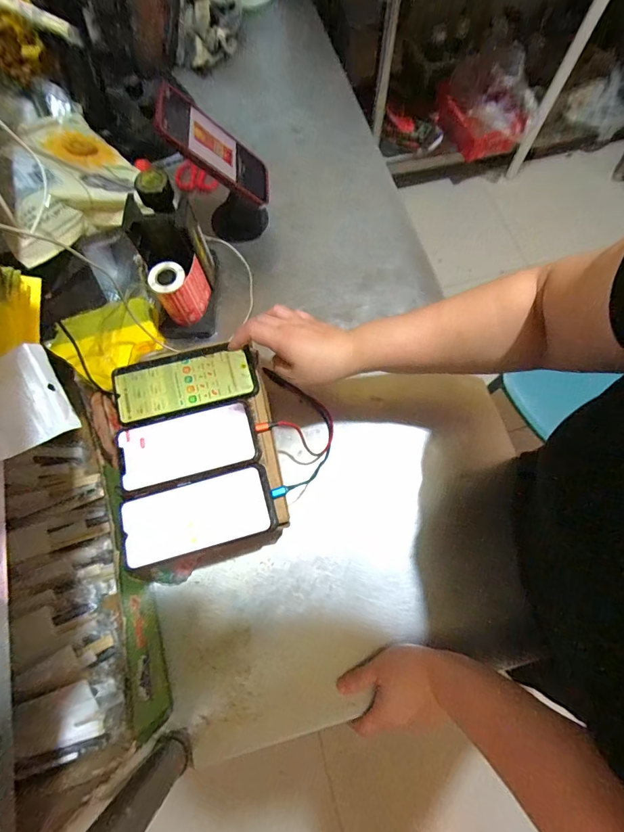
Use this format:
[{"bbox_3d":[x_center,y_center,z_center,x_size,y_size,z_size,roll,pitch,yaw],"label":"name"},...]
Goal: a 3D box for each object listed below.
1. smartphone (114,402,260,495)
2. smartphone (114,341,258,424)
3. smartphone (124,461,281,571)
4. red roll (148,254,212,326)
[{"bbox_3d":[-0.142,0.034,0.464,0.153,0.006,0.077,-14,73,-5],"label":"smartphone"},{"bbox_3d":[-0.151,-0.041,0.487,0.163,0.011,0.077,-12,73,-7],"label":"smartphone"},{"bbox_3d":[-0.123,0.106,0.439,0.158,0.010,0.076,-15,73,-5],"label":"smartphone"},{"bbox_3d":[-0.176,-0.173,0.568,0.066,0.082,0.044,-23,74,-7],"label":"red roll"}]

